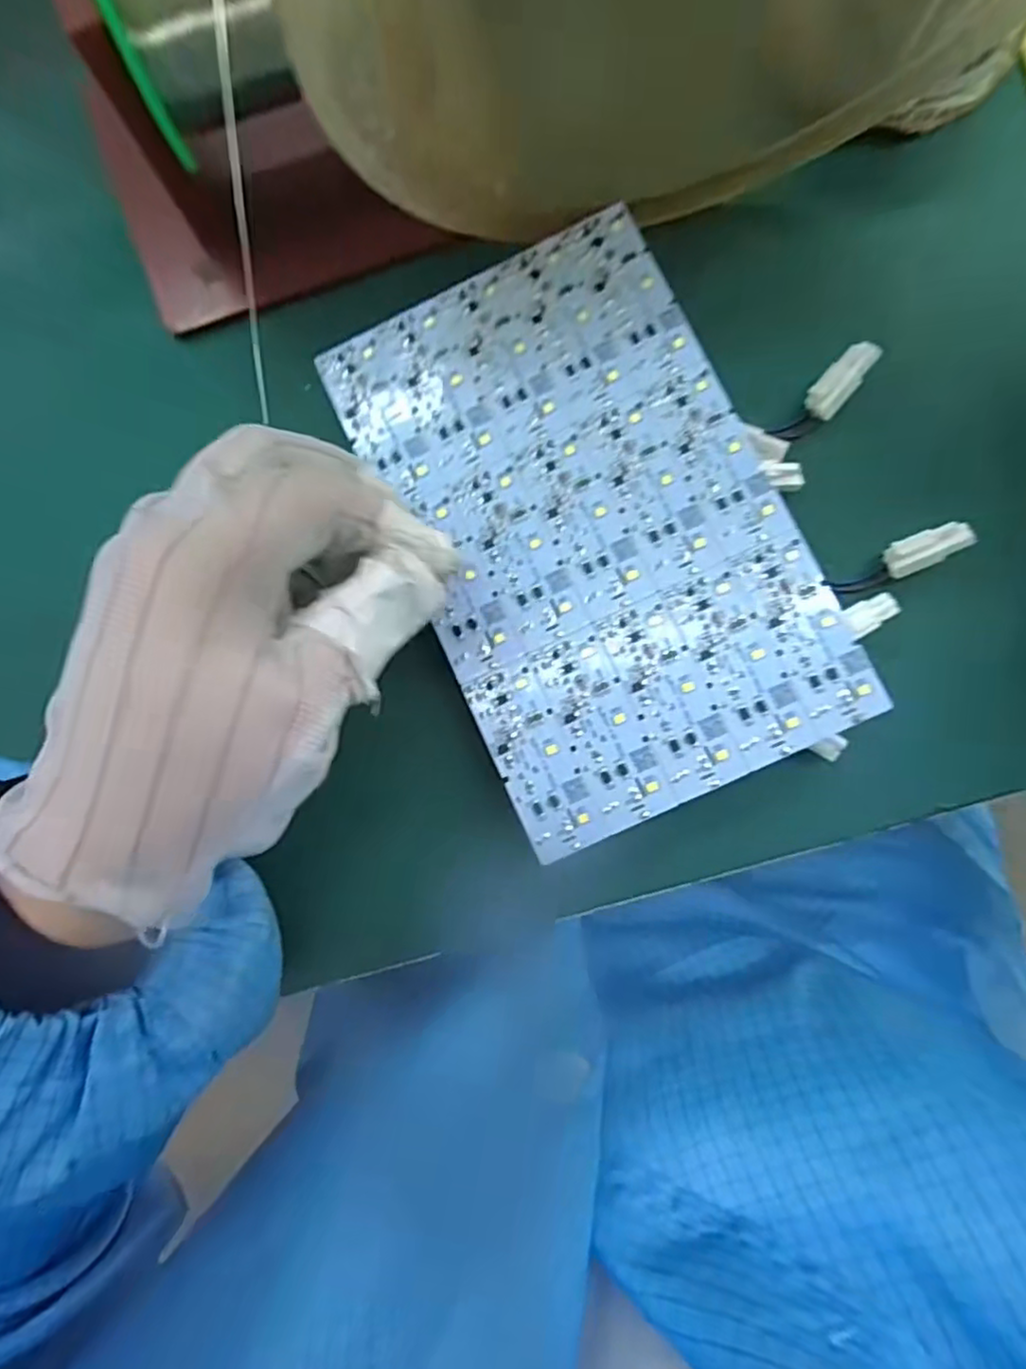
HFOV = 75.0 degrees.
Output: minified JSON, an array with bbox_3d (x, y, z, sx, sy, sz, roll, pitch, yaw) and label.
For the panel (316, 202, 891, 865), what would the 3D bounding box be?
[{"bbox_3d":[0.024,-0.053,0.222,0.116,0.004,0.189,-25,83,3],"label":"panel"}]

